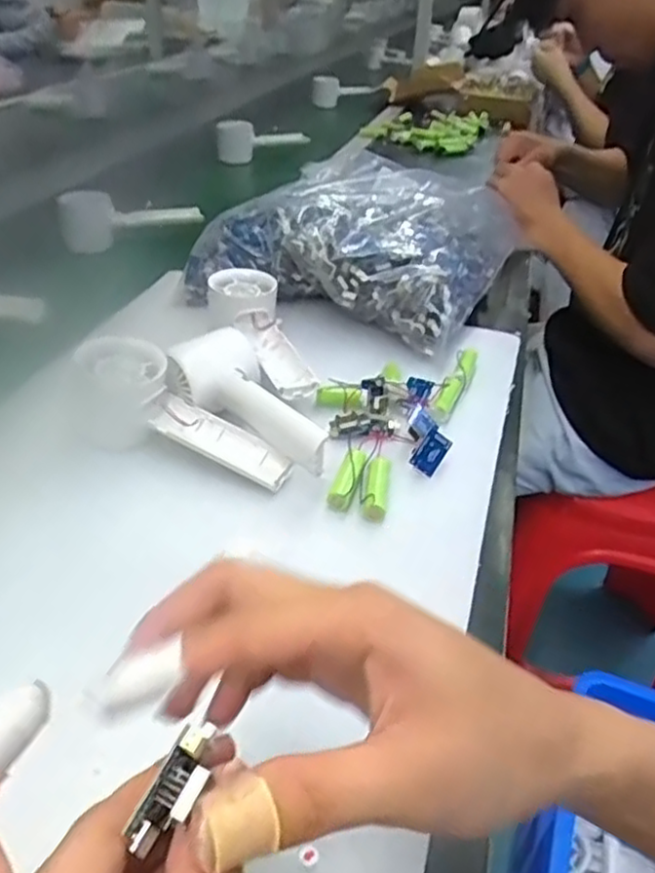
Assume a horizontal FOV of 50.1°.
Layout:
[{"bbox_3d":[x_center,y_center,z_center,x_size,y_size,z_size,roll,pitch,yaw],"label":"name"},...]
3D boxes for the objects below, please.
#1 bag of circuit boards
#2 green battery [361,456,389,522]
[{"bbox_3d":[0.056,-0.225,0.754,0.260,0.087,0.359,17,37,15],"label":"bag of circuit boards"},{"bbox_3d":[0.032,0.034,0.453,0.015,0.013,0.052,9,36,5],"label":"green battery"}]

